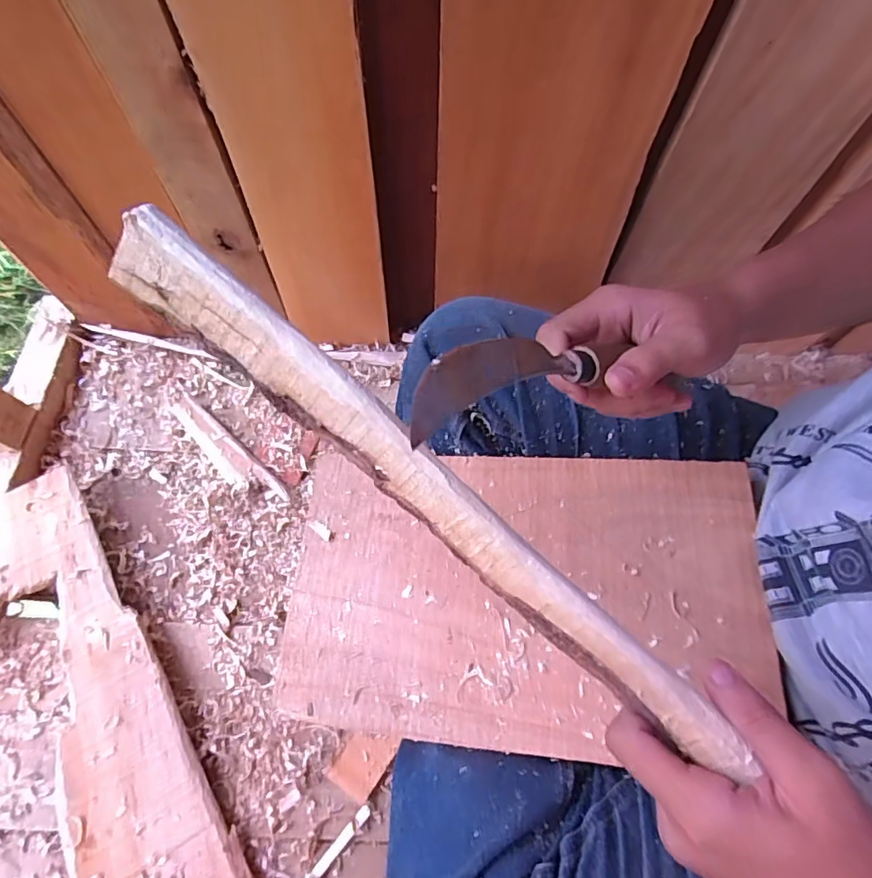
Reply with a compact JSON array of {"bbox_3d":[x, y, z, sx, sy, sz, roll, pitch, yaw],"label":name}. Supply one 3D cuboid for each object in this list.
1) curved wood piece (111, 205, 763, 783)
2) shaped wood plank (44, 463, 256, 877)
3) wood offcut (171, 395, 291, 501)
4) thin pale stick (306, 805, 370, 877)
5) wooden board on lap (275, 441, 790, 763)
[{"bbox_3d":[0.003,0.026,0.221,0.326,0.022,0.027,41,73,-3],"label":"curved wood piece"},{"bbox_3d":[-0.305,0.244,0.485,0.116,0.026,0.438,-30,71,-11],"label":"shaped wood plank"},{"bbox_3d":[-0.238,0.012,0.593,0.171,0.024,0.035,41,74,15],"label":"wood offcut"},{"bbox_3d":[-0.096,0.367,0.461,0.010,0.006,0.107,40,74,14],"label":"thin pale stick"},{"bbox_3d":[0.053,0.103,0.376,0.324,0.007,0.198,0,63,10],"label":"wooden board on lap"}]

